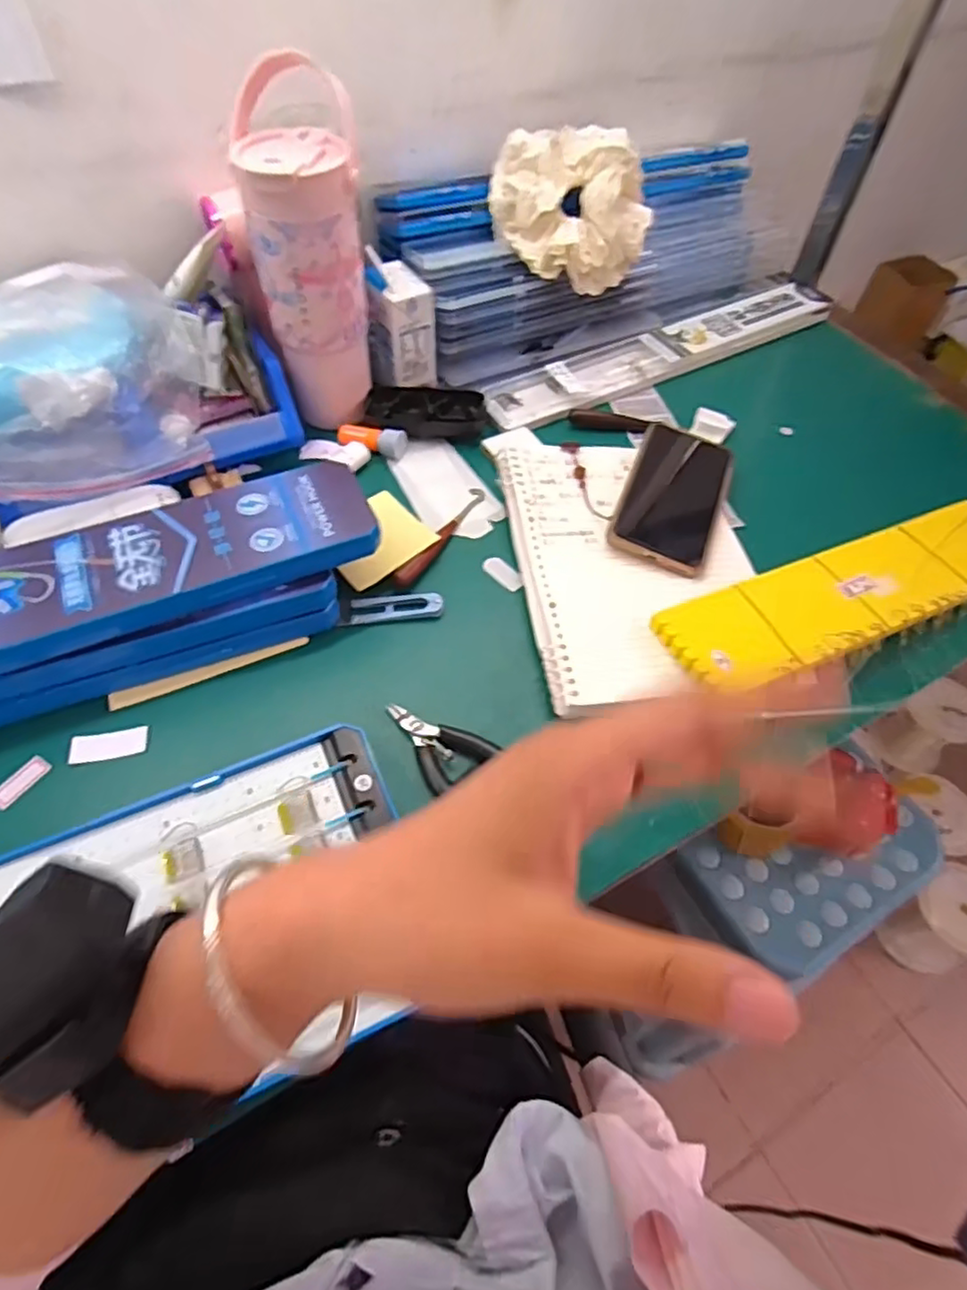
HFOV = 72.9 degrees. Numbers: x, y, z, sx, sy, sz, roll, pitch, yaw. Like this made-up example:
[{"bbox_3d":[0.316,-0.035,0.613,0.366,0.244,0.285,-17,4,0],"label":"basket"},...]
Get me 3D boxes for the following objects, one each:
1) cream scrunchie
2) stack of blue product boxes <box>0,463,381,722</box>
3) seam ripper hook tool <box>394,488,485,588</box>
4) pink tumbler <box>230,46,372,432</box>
[{"bbox_3d":[0.079,-0.409,0.609,0.138,0.055,0.146,-8,93,13],"label":"cream scrunchie"},{"bbox_3d":[-0.317,-0.008,0.442,0.489,0.075,0.104,-19,59,-15],"label":"stack of blue product boxes"},{"bbox_3d":[-0.034,-0.093,0.544,0.015,0.017,0.131,24,58,13],"label":"seam ripper hook tool"},{"bbox_3d":[-0.141,-0.310,0.542,0.087,0.232,0.096,-7,57,-7],"label":"pink tumbler"}]

